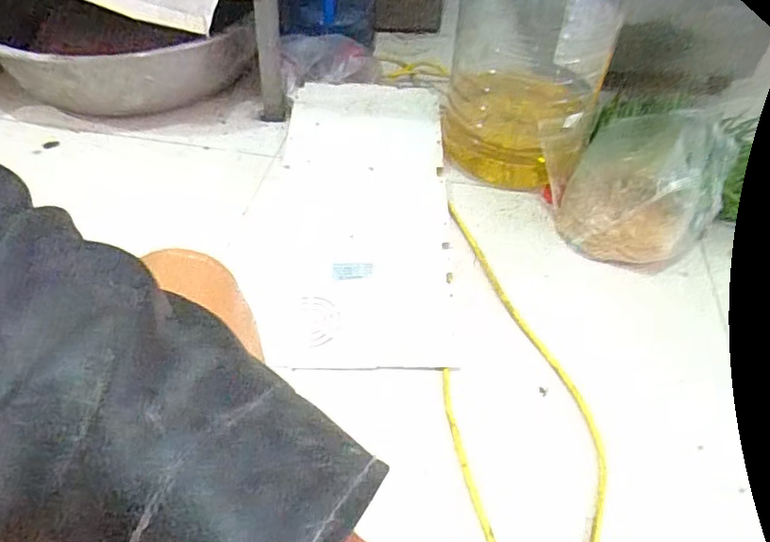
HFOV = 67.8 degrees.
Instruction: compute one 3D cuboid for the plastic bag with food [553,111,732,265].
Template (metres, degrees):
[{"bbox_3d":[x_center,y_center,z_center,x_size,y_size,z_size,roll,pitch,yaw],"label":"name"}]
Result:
[{"bbox_3d":[0.434,-0.147,0.966,0.237,0.174,0.260,33,54,24],"label":"plastic bag with food"}]

